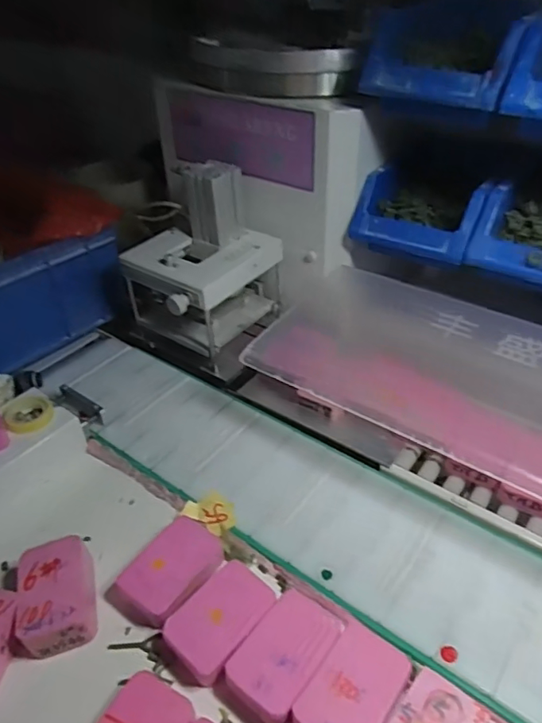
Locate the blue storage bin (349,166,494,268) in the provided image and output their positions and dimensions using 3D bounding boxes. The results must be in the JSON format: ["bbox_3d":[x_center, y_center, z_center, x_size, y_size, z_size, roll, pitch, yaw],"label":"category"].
[{"bbox_3d":[0.156,-0.146,0.545,0.127,0.068,0.110,25,46,30],"label":"blue storage bin"}]

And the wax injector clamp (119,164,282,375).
[{"bbox_3d":[-0.079,-0.108,0.592,0.122,0.184,0.151,24,46,30],"label":"wax injector clamp"}]

